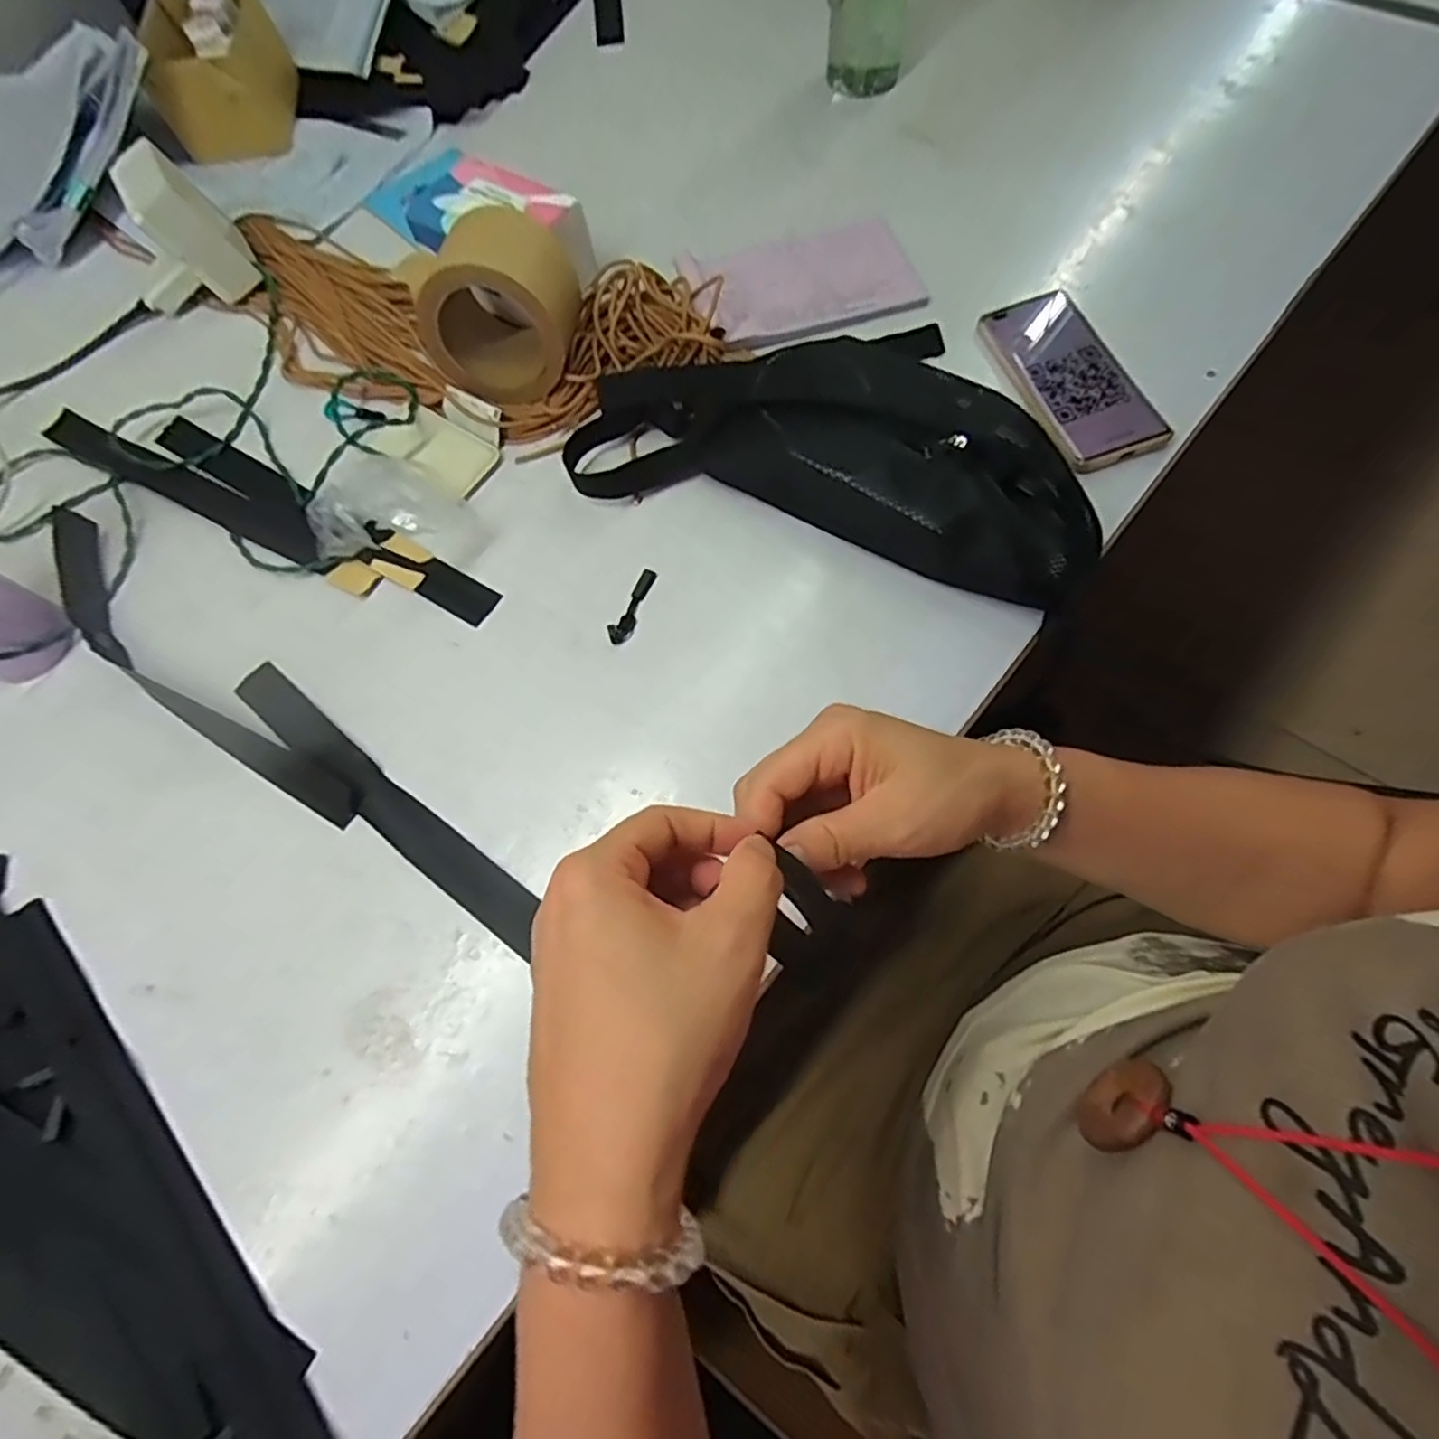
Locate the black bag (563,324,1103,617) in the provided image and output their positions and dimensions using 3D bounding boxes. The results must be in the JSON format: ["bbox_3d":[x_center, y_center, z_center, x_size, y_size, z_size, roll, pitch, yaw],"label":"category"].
[{"bbox_3d":[0.089,-0.221,0.495,0.370,0.077,0.205,18,70,10],"label":"black bag"}]

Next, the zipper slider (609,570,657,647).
[{"bbox_3d":[-0.061,-0.080,0.482,0.014,0.007,0.061,19,71,10],"label":"zipper slider"}]

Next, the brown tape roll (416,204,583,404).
[{"bbox_3d":[-0.160,-0.308,0.518,0.101,0.105,0.090,5,69,5],"label":"brown tape roll"}]

